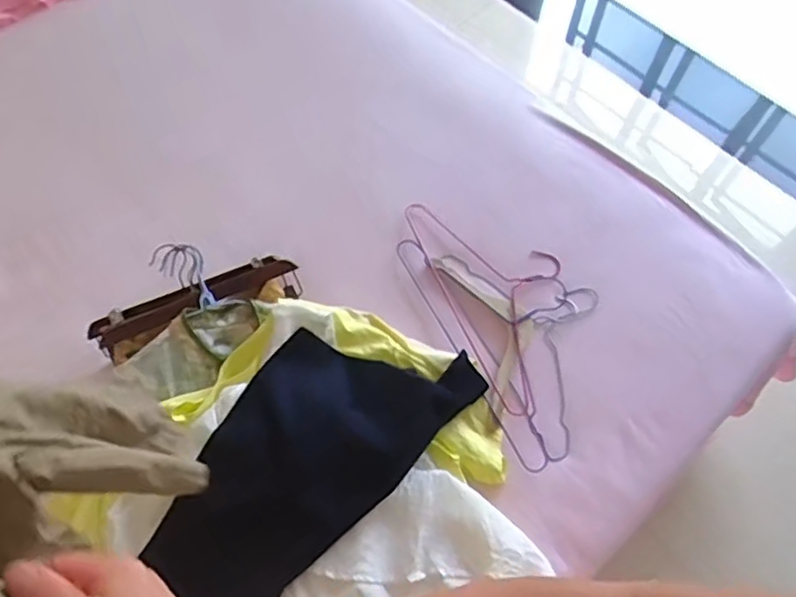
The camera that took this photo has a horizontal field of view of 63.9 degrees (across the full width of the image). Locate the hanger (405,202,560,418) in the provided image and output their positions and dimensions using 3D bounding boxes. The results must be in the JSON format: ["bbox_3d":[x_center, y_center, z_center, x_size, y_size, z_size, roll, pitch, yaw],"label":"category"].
[{"bbox_3d":[0.176,-0.018,1.053,0.199,0.026,0.410,-20,66,-12],"label":"hanger"}]

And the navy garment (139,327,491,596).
[{"bbox_3d":[-0.115,0.206,0.863,0.243,0.045,0.456,35,71,15],"label":"navy garment"}]

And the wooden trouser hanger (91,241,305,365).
[{"bbox_3d":[-0.328,-0.012,1.009,0.329,0.080,0.129,-22,68,-9],"label":"wooden trouser hanger"}]

